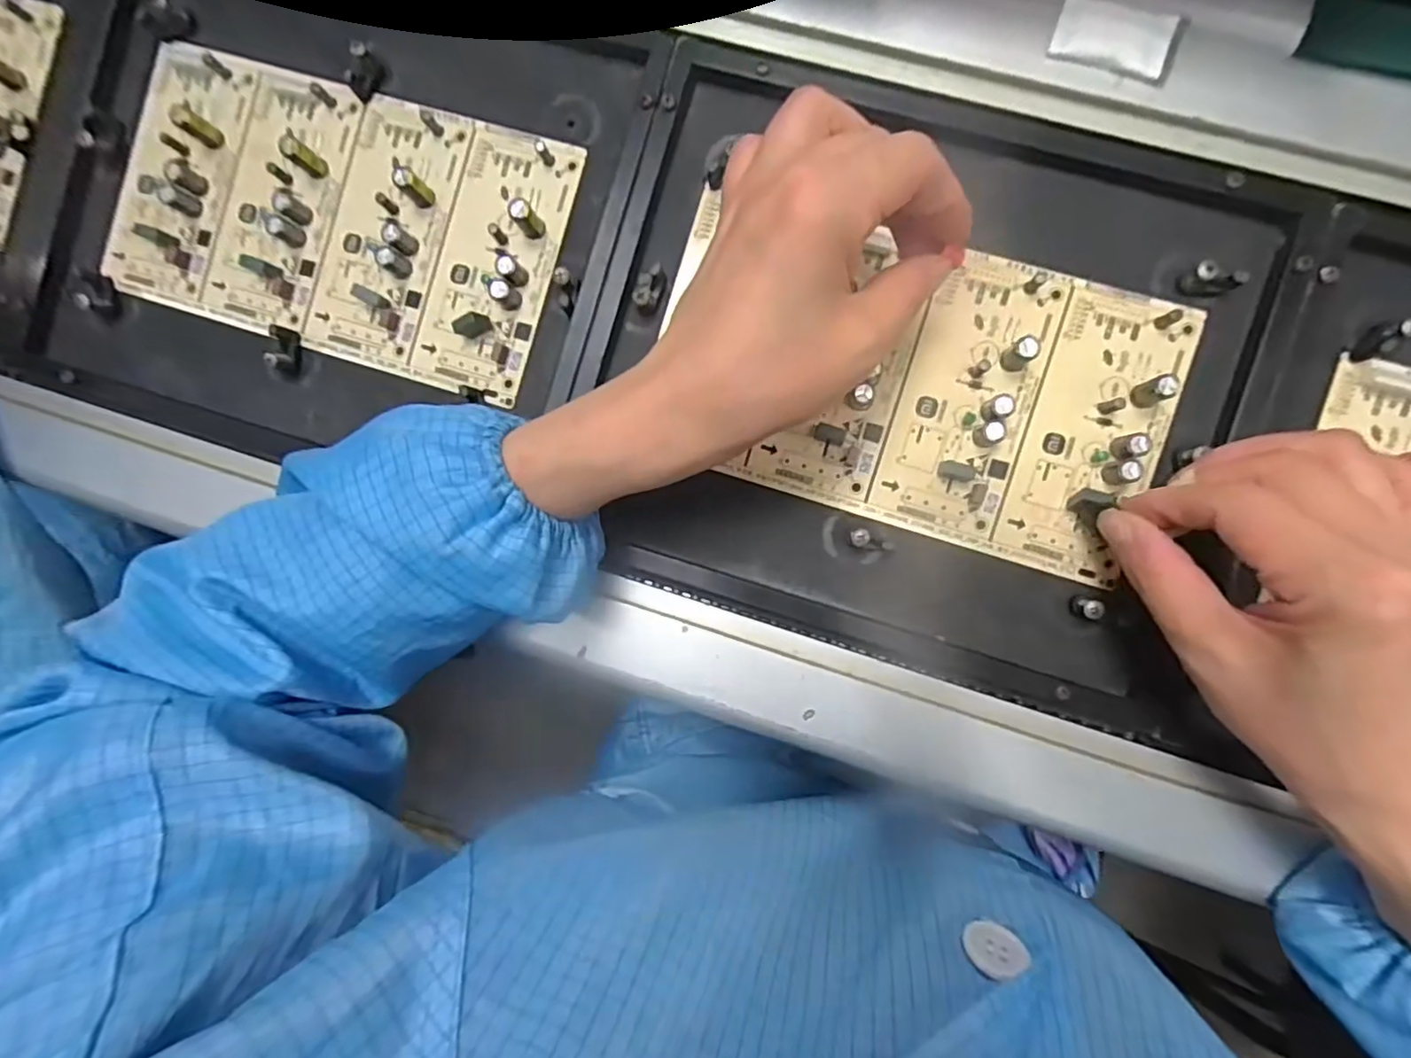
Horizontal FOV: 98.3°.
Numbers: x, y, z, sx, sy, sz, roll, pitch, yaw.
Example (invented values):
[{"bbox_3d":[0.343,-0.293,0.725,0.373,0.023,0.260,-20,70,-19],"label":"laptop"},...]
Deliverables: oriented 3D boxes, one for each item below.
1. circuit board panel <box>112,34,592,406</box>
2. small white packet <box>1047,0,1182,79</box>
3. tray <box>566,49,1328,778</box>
[{"bbox_3d":[-0.182,-0.152,0.295,0.226,0.017,0.123,18,94,5],"label":"circuit board panel"},{"bbox_3d":[0.170,-0.205,0.254,0.045,0.004,0.024,20,94,5],"label":"small white packet"},{"bbox_3d":[0.089,-0.063,0.270,0.293,0.019,0.242,17,94,5],"label":"tray"}]

